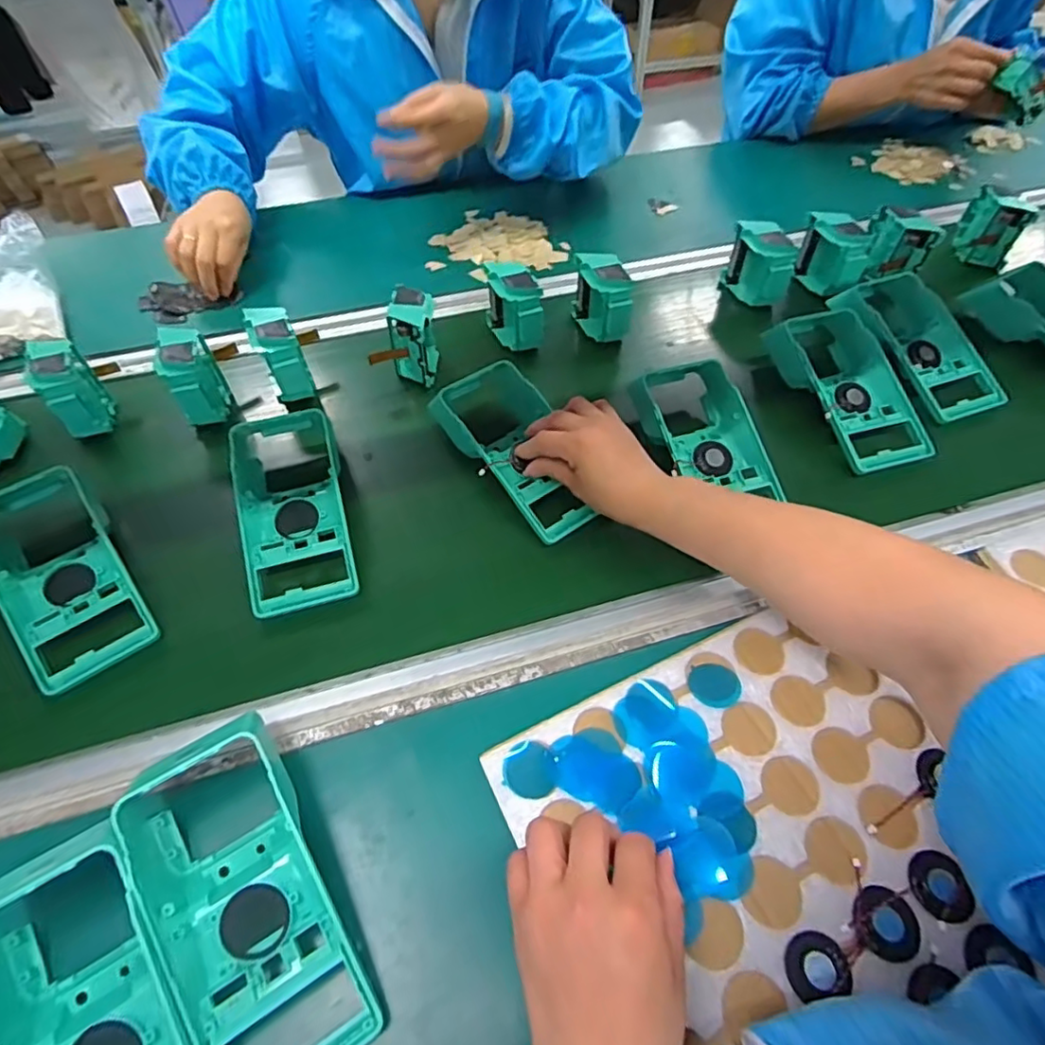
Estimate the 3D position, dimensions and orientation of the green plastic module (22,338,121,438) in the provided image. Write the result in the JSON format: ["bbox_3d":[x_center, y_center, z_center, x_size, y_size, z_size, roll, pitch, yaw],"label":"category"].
[{"bbox_3d":[-0.425,-0.128,0.559,0.043,0.070,0.080,-33,60,-21],"label":"green plastic module"}]

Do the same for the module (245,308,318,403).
[{"bbox_3d":[-0.237,-0.160,0.590,0.043,0.081,0.076,-22,57,-14],"label":"module"}]

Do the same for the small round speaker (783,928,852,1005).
[{"bbox_3d":[0.156,0.234,0.314,0.033,0.004,0.028,-9,55,-5],"label":"small round speaker"}]

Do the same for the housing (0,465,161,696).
[{"bbox_3d":[-0.359,0.029,0.460,0.091,0.048,0.200,-32,60,-20],"label":"housing"}]

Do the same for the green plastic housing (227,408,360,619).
[{"bbox_3d":[-0.187,-0.017,0.487,0.085,0.052,0.183,-15,55,-10],"label":"green plastic housing"}]

